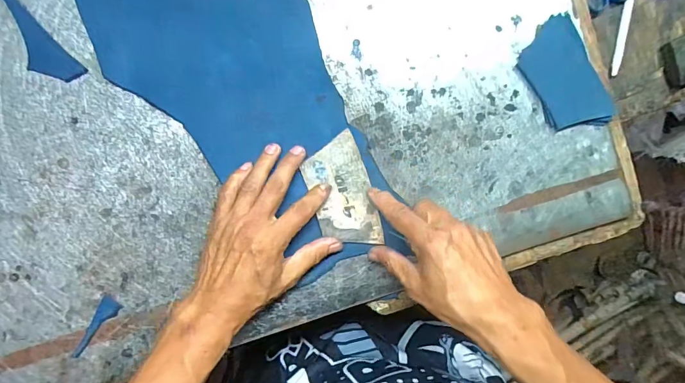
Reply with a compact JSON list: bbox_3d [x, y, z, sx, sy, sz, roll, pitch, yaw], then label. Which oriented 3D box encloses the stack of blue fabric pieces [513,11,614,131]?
[{"bbox_3d":[0.231,-0.119,0.406,0.070,0.013,0.118,-26,99,-5],"label":"stack of blue fabric pieces"}]

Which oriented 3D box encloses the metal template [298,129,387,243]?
[{"bbox_3d":[-0.001,0.002,0.383,0.059,0.004,0.110,-18,92,-4],"label":"metal template"}]

